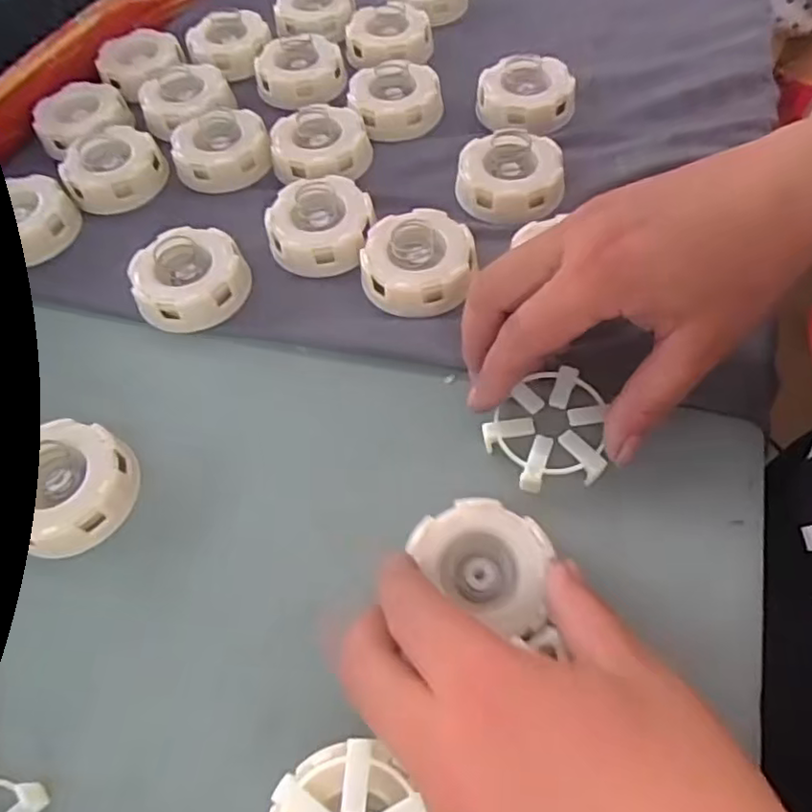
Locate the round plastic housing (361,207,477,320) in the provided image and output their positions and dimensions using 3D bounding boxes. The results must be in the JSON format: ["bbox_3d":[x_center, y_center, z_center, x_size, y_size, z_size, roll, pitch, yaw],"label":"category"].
[{"bbox_3d":[0.006,-0.079,0.346,0.059,0.027,0.056,-2,58,3],"label":"round plastic housing"}]

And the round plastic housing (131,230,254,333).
[{"bbox_3d":[-0.118,-0.070,0.350,0.059,0.026,0.054,-2,58,3],"label":"round plastic housing"}]

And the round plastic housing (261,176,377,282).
[{"bbox_3d":[-0.048,-0.102,0.363,0.056,0.028,0.052,-2,58,3],"label":"round plastic housing"}]

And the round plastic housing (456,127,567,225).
[{"bbox_3d":[0.062,-0.133,0.380,0.060,0.027,0.053,-1,58,4],"label":"round plastic housing"}]

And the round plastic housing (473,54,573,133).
[{"bbox_3d":[0.078,-0.207,0.425,0.061,0.020,0.061,-2,58,3],"label":"round plastic housing"}]

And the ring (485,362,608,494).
[{"bbox_3d":[0.068,0.011,0.291,0.059,0.006,0.052,-40,67,-19],"label":"ring"}]

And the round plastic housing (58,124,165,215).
[{"bbox_3d":[-0.189,-0.154,0.415,0.060,0.025,0.060,-2,58,3],"label":"round plastic housing"}]

